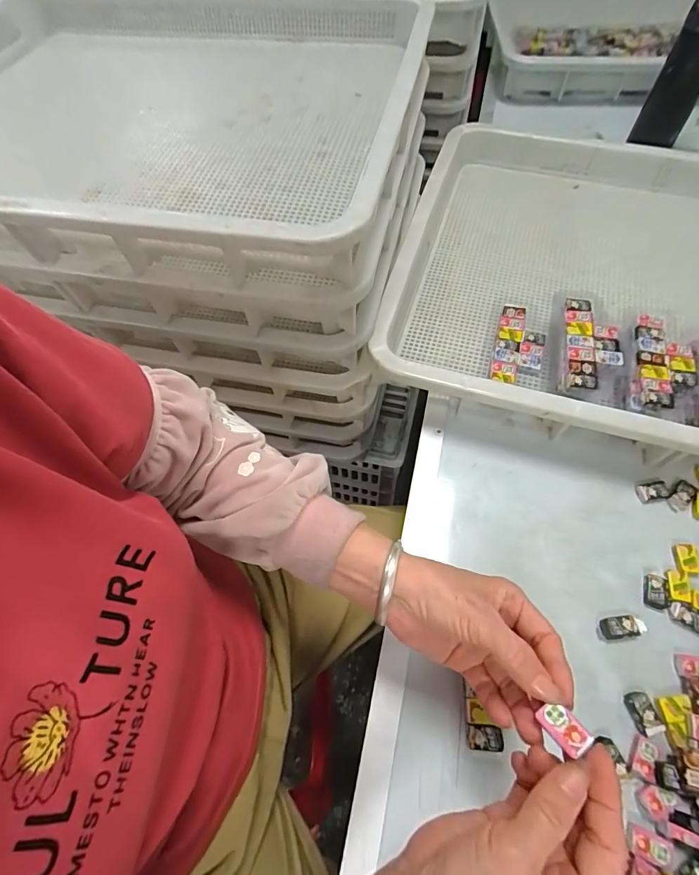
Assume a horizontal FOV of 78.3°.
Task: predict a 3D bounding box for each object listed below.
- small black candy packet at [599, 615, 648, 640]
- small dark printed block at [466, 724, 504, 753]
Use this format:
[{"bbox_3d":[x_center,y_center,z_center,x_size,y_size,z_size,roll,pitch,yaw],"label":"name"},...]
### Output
[{"bbox_3d":[0.234,0.162,0.366,0.034,0.009,0.017,-7,61,-2],"label":"small black candy packet"},{"bbox_3d":[0.104,0.231,0.330,0.027,0.005,0.018,3,61,4],"label":"small dark printed block"}]

